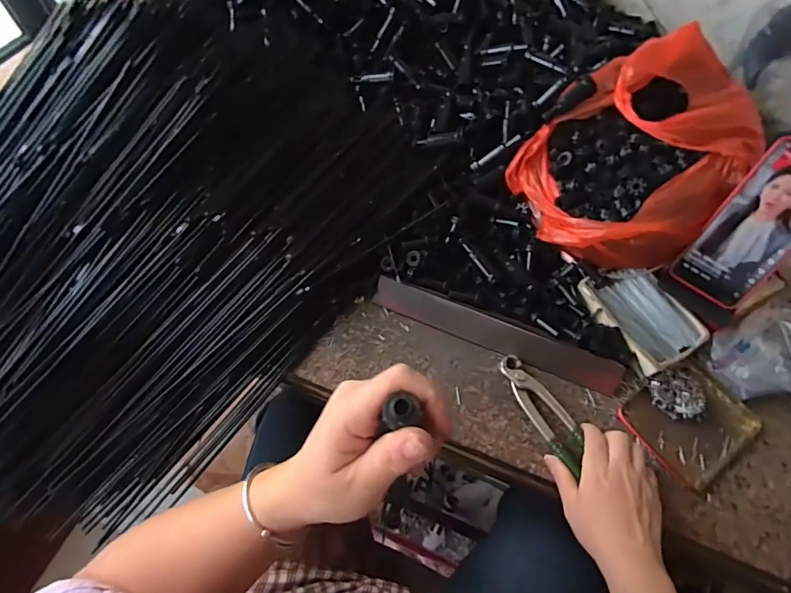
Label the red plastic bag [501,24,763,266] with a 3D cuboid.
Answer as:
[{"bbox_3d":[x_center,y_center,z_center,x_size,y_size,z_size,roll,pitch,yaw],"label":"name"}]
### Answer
[{"bbox_3d":[0.269,-0.156,0.516,0.250,0.151,0.207,-35,67,-19],"label":"red plastic bag"}]

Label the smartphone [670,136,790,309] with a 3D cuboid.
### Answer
[{"bbox_3d":[0.362,-0.068,0.458,0.077,0.164,0.012,38,32,18],"label":"smartphone"}]

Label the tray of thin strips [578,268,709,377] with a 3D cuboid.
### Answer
[{"bbox_3d":[0.280,0.018,0.518,0.091,0.024,0.122,-28,65,-16],"label":"tray of thin strips"}]

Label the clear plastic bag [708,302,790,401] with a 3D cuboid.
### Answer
[{"bbox_3d":[0.409,0.065,0.495,0.125,0.045,0.092,-23,63,-13],"label":"clear plastic bag"}]

